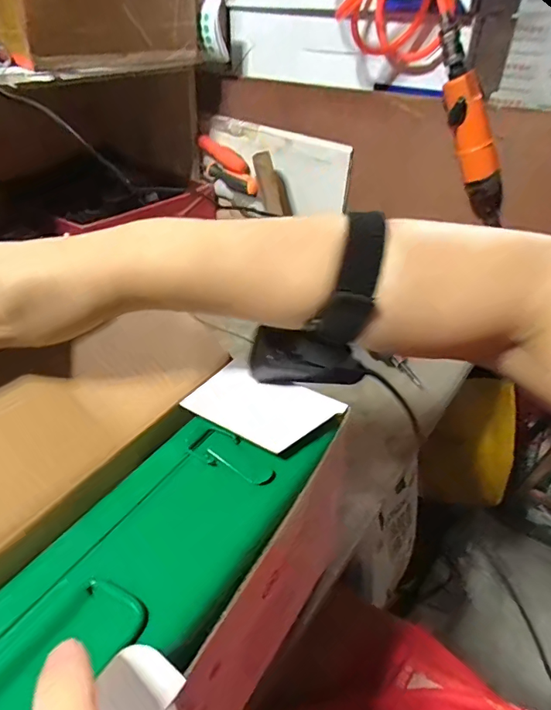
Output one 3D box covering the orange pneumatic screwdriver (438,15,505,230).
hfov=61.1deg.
[{"bbox_3d":[0.221,-0.255,0.528,0.039,0.227,0.049,-7,27,37],"label":"orange pneumatic screwdriver"}]

